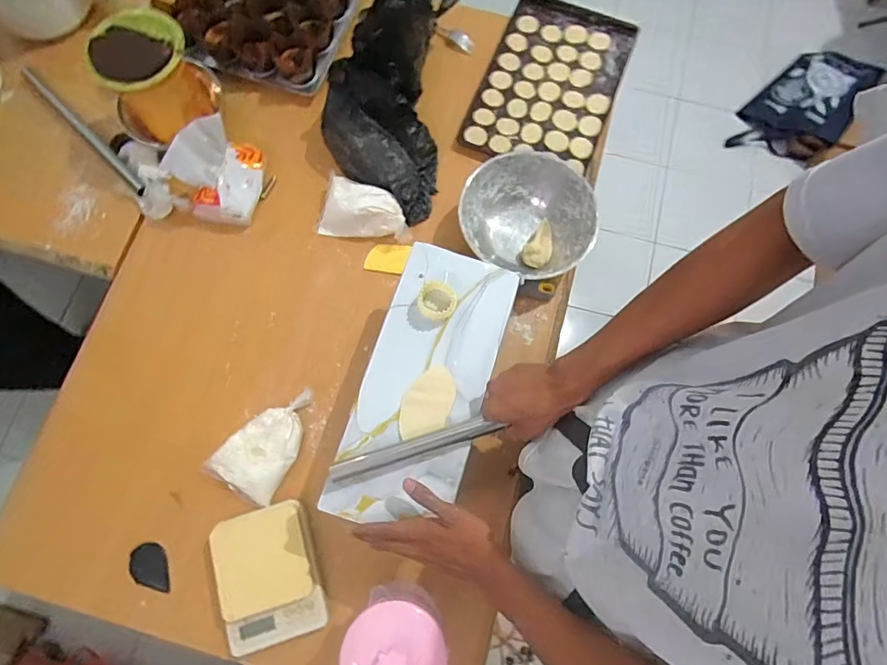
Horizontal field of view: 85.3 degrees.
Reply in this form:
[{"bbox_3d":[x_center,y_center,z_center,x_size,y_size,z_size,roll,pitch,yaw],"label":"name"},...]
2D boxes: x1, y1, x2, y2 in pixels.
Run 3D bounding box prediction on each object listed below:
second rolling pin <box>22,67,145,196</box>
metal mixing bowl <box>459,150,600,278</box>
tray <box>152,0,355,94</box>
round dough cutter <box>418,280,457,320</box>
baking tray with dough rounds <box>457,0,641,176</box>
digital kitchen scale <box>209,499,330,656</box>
[{"bbox_3d":[-0.631,-0.358,0.837,0.356,0.019,0.018,44,79,9],"label":"second rolling pin"},{"bbox_3d":[0.138,-0.190,0.792,0.216,0.070,0.192,26,77,5],"label":"metal mixing bowl"},{"bbox_3d":[-0.350,-0.605,0.866,0.334,0.078,0.278,18,76,3],"label":"tray"},{"bbox_3d":[-0.009,-0.044,0.640,0.052,0.016,0.052,0,76,-1],"label":"round dough cutter"},{"bbox_3d":[0.202,-0.467,0.911,0.241,0.030,0.375,22,76,4],"label":"baking tray with dough rounds"},{"bbox_3d":[-0.246,0.341,0.677,0.132,0.025,0.176,-18,77,-6],"label":"digital kitchen scale"}]

